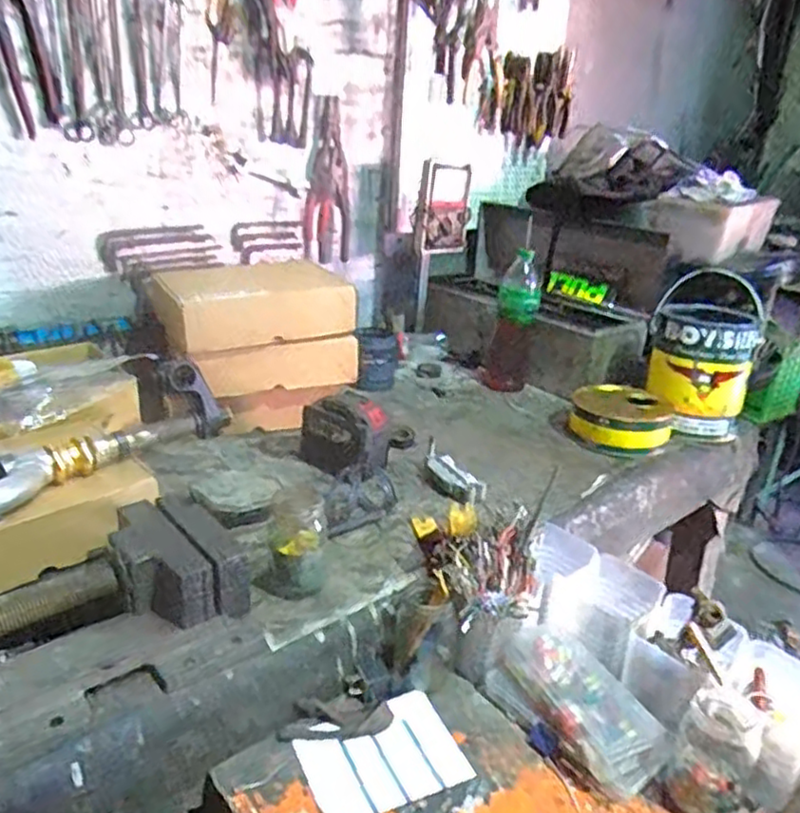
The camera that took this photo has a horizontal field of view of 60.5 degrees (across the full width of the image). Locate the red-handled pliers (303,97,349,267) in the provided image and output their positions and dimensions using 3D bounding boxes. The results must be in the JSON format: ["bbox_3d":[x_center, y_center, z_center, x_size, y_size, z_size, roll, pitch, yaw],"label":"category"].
[{"bbox_3d":[-0.132,-0.416,1.286,0.027,0.287,0.113,20,28,33],"label":"red-handled pliers"}]

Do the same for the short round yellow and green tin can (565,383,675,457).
[{"bbox_3d":[0.373,0.020,1.163,0.165,0.056,0.169,12,24,19],"label":"short round yellow and green tin can"}]

